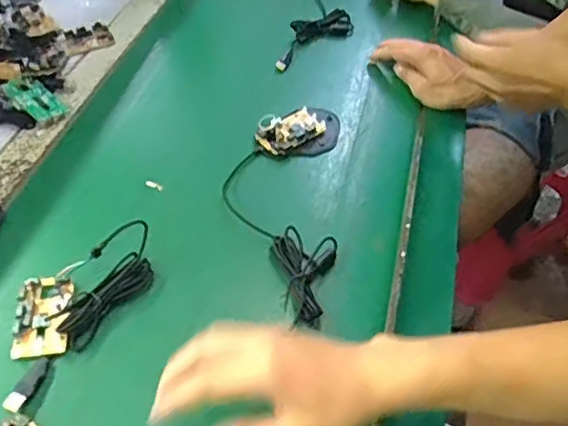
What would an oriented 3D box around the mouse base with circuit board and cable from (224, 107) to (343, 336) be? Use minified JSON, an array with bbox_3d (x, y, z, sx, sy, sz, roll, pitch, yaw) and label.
[{"bbox_3d":[-0.003,-0.020,0.617,0.119,0.026,0.304,6,46,0],"label":"mouse base with circuit board and cable"}]

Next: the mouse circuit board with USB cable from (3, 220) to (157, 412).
[{"bbox_3d":[-0.191,0.075,0.513,0.081,0.028,0.183,28,49,19],"label":"mouse circuit board with USB cable"}]

